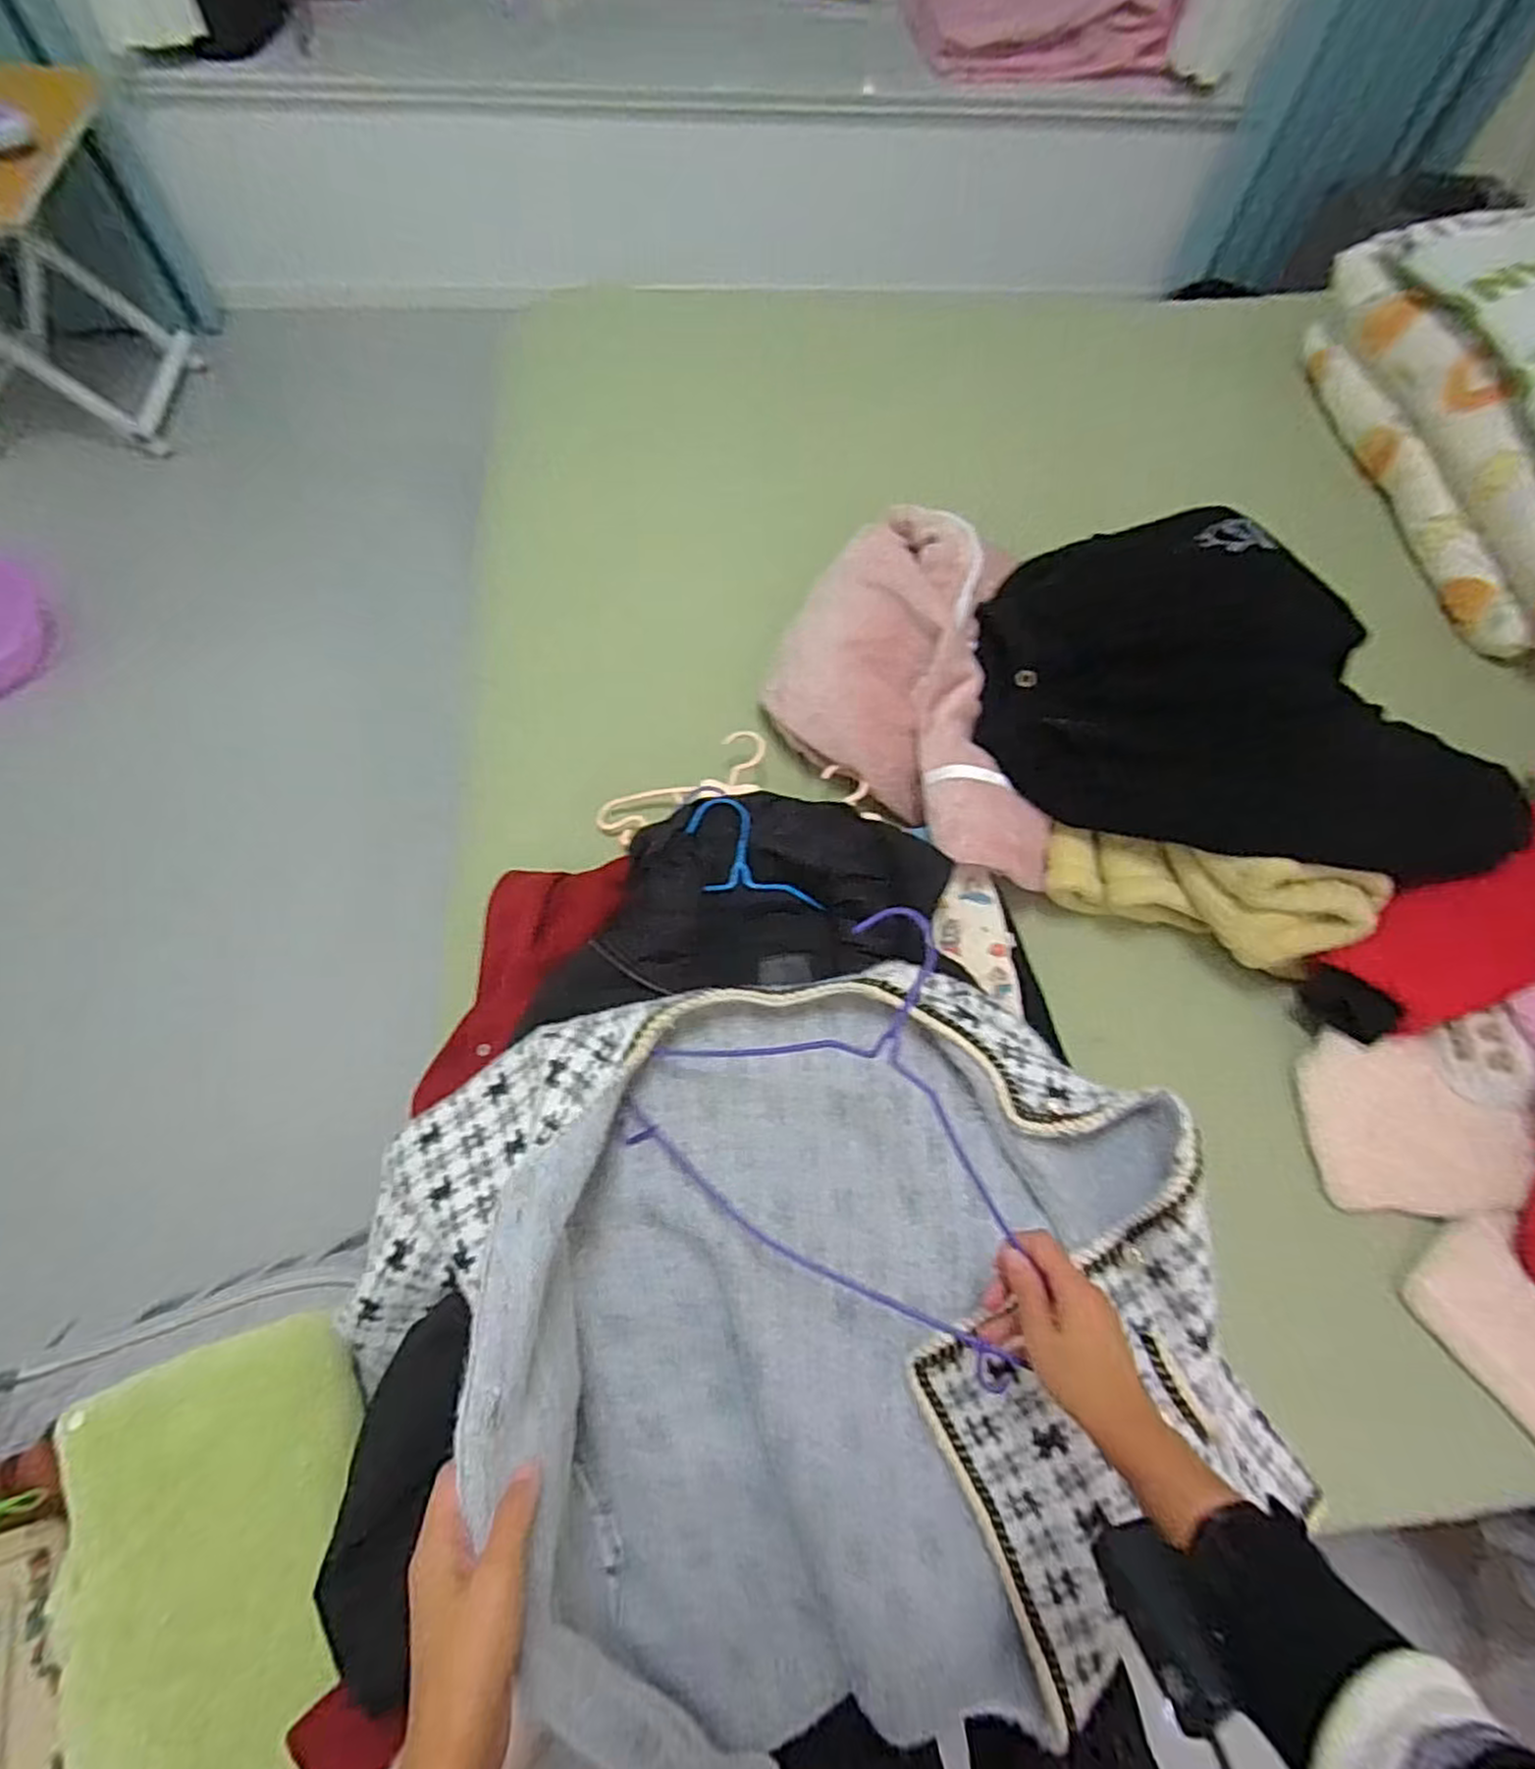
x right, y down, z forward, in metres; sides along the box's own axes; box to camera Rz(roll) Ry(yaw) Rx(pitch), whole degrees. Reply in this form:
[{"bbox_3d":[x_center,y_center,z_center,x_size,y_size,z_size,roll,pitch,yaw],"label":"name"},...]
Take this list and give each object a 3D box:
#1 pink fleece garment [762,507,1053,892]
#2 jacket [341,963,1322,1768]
[{"bbox_3d":[0.153,-0.213,0.859,0.272,0.132,0.427,-2,66,-4],"label":"pink fleece garment"},{"bbox_3d":[0.017,0.317,0.542,0.605,0.202,0.500,-8,66,-7],"label":"jacket"}]

